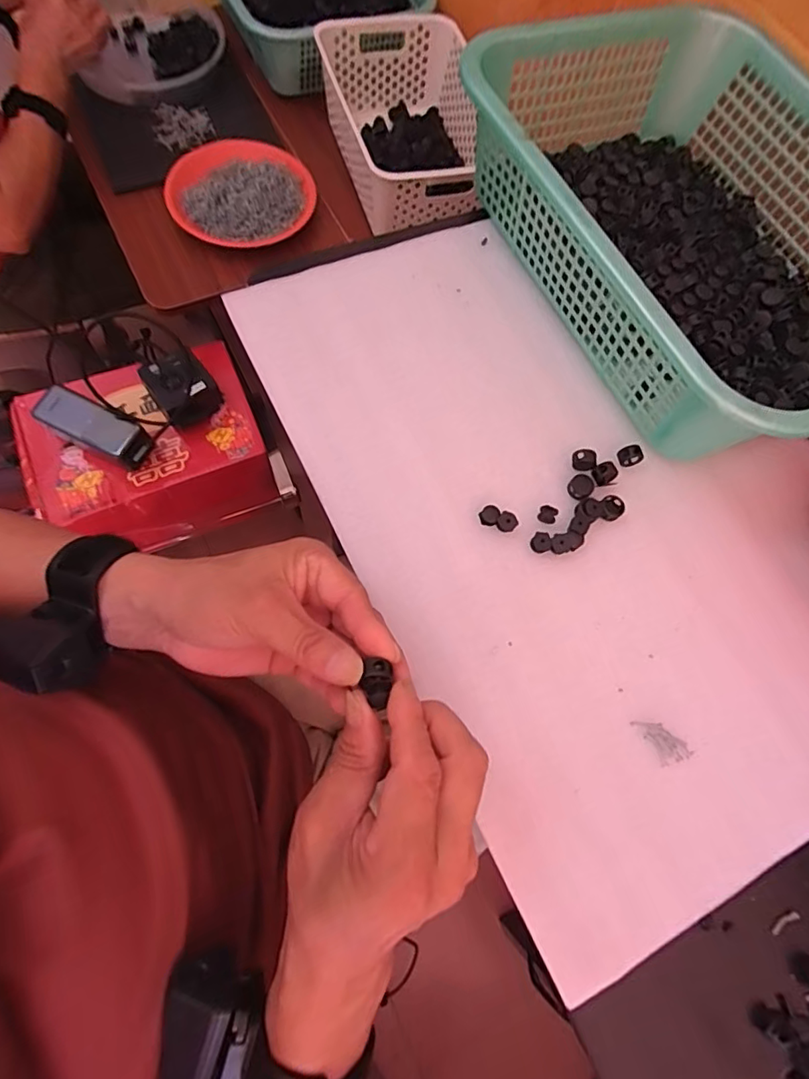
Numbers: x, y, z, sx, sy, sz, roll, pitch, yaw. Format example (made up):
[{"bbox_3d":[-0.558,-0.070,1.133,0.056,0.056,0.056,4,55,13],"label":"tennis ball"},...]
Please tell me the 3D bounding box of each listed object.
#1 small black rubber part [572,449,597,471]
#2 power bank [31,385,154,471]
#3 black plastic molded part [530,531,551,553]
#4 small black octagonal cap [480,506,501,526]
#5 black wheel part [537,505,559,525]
[{"bbox_3d":[0.132,-0.058,0.389,0.015,0.011,0.013,3,72,0],"label":"small black rubber part"},{"bbox_3d":[-0.389,-0.141,0.667,0.142,0.043,0.054,27,73,-6],"label":"power bank"},{"bbox_3d":[0.095,0.002,0.369,0.013,0.006,0.014,0,72,-1],"label":"black plastic molded part"},{"bbox_3d":[0.060,-0.016,0.374,0.013,0.009,0.013,28,74,8],"label":"small black octagonal cap"},{"bbox_3d":[0.102,-0.017,0.376,0.013,0.008,0.012,0,72,-1],"label":"black wheel part"}]

